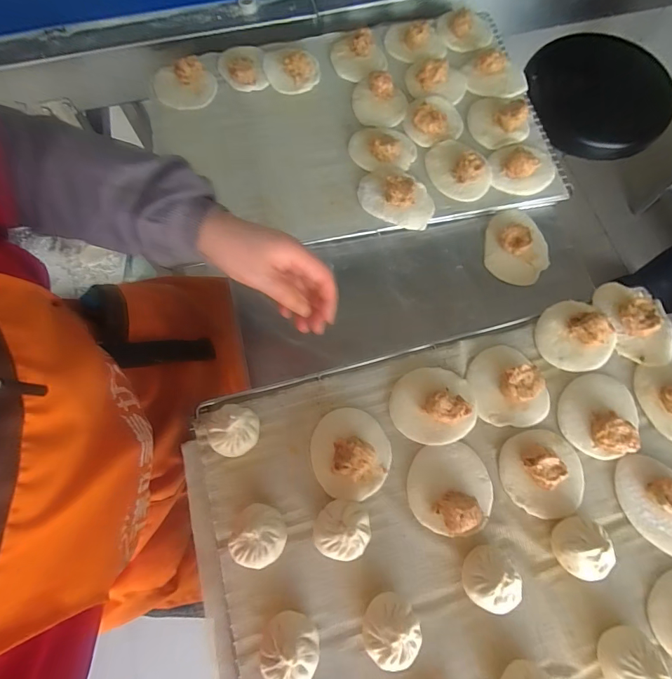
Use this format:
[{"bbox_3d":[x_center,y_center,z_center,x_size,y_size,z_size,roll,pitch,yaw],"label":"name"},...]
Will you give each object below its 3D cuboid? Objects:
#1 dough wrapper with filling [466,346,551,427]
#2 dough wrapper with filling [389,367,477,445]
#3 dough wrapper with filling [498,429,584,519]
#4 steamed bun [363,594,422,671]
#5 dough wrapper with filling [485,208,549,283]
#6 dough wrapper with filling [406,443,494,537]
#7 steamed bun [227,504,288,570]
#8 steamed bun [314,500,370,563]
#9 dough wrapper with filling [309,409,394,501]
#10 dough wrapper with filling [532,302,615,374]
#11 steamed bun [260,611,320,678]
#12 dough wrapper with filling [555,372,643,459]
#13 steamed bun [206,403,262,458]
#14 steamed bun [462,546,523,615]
[{"bbox_3d":[0.199,0.052,0.453,0.079,0.031,0.094,-12,72,-3],"label":"dough wrapper with filling"},{"bbox_3d":[0.111,0.072,0.442,0.093,0.031,0.085,-3,72,0],"label":"dough wrapper with filling"},{"bbox_3d":[0.225,0.142,0.418,0.085,0.035,0.089,0,72,1],"label":"dough wrapper with filling"},{"bbox_3d":[0.051,0.274,0.369,0.053,0.040,0.052,0,72,1],"label":"steamed bun"},{"bbox_3d":[0.255,-0.138,0.547,0.083,0.025,0.113,3,72,2],"label":"dough wrapper with filling"},{"bbox_3d":[0.125,0.158,0.414,0.090,0.036,0.090,0,72,1],"label":"dough wrapper with filling"},{"bbox_3d":[-0.079,0.196,0.393,0.055,0.041,0.055,0,72,1],"label":"steamed bun"},{"bbox_3d":[0.006,0.193,0.396,0.053,0.037,0.052,0,72,1],"label":"steamed bun"},{"bbox_3d":[0.016,0.123,0.426,0.086,0.030,0.095,-3,72,0],"label":"dough wrapper with filling"},{"bbox_3d":[0.291,-0.008,0.472,0.086,0.034,0.085,0,72,1],"label":"dough wrapper with filling"},{"bbox_3d":[-0.042,0.287,0.362,0.052,0.039,0.052,0,72,1],"label":"steamed bun"},{"bbox_3d":[0.304,0.080,0.443,0.079,0.031,0.098,29,74,10],"label":"dough wrapper with filling"},{"bbox_3d":[-0.111,0.099,0.426,0.052,0.045,0.053,0,72,1],"label":"steamed bun"},{"bbox_3d":[0.151,0.235,0.383,0.050,0.042,0.055,0,72,1],"label":"steamed bun"}]

